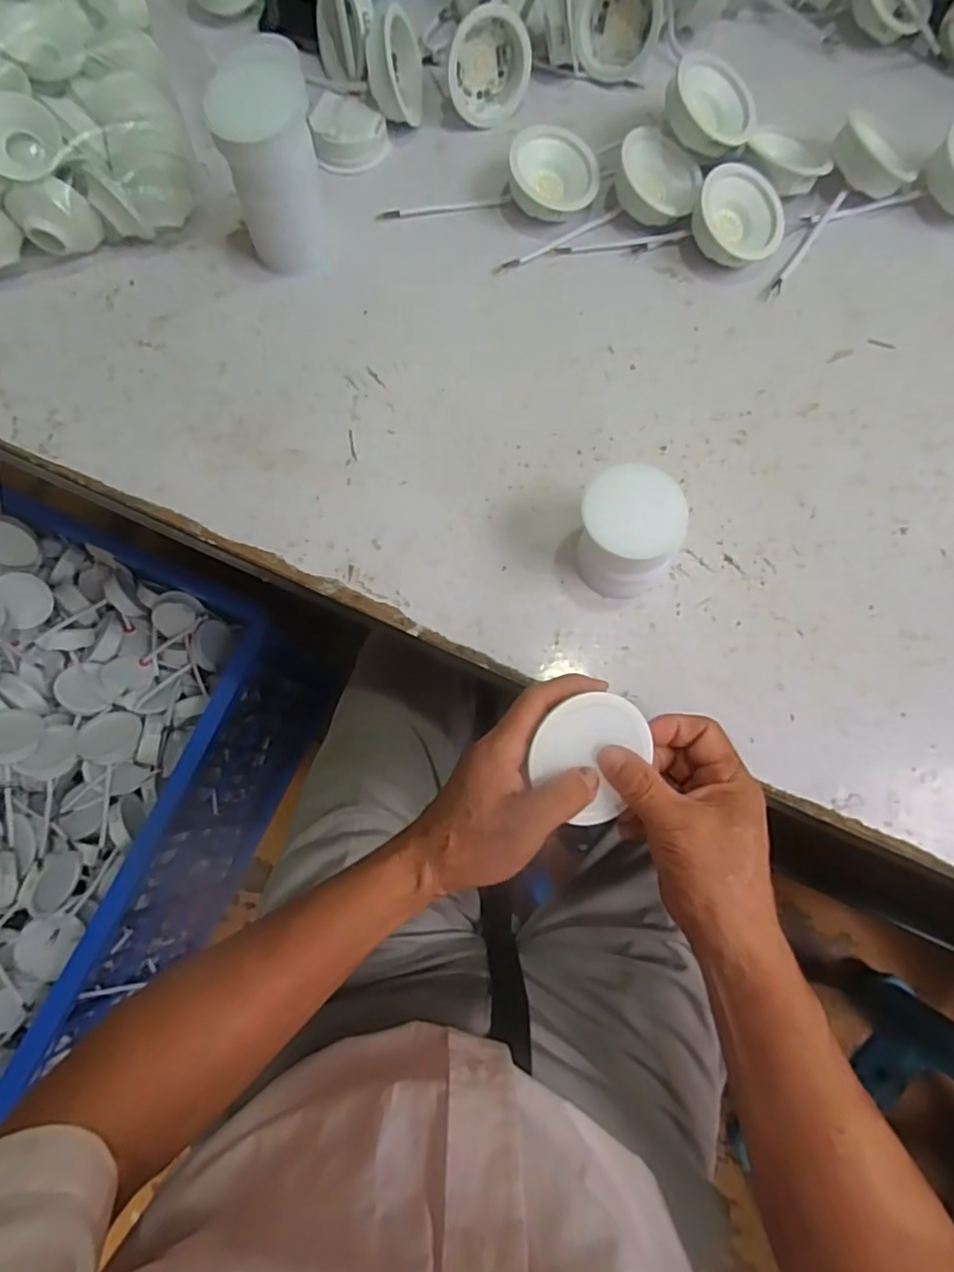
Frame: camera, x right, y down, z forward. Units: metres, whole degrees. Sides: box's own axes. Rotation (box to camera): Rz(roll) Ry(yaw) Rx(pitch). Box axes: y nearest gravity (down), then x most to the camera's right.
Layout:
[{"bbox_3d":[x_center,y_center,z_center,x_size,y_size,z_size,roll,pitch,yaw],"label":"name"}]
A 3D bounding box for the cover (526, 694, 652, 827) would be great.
[{"bbox_3d":[0.065,0.064,0.340,0.065,0.006,0.065,1,87,-16],"label":"cover"}]

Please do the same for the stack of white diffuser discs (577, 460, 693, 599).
[{"bbox_3d":[0.097,-0.065,0.393,0.068,0.078,0.056,22,77,6],"label":"stack of white diffuser discs"}]

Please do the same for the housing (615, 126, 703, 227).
[{"bbox_3d":[0.138,-0.351,0.480,0.067,0.030,0.057,39,87,-4],"label":"housing"}]

